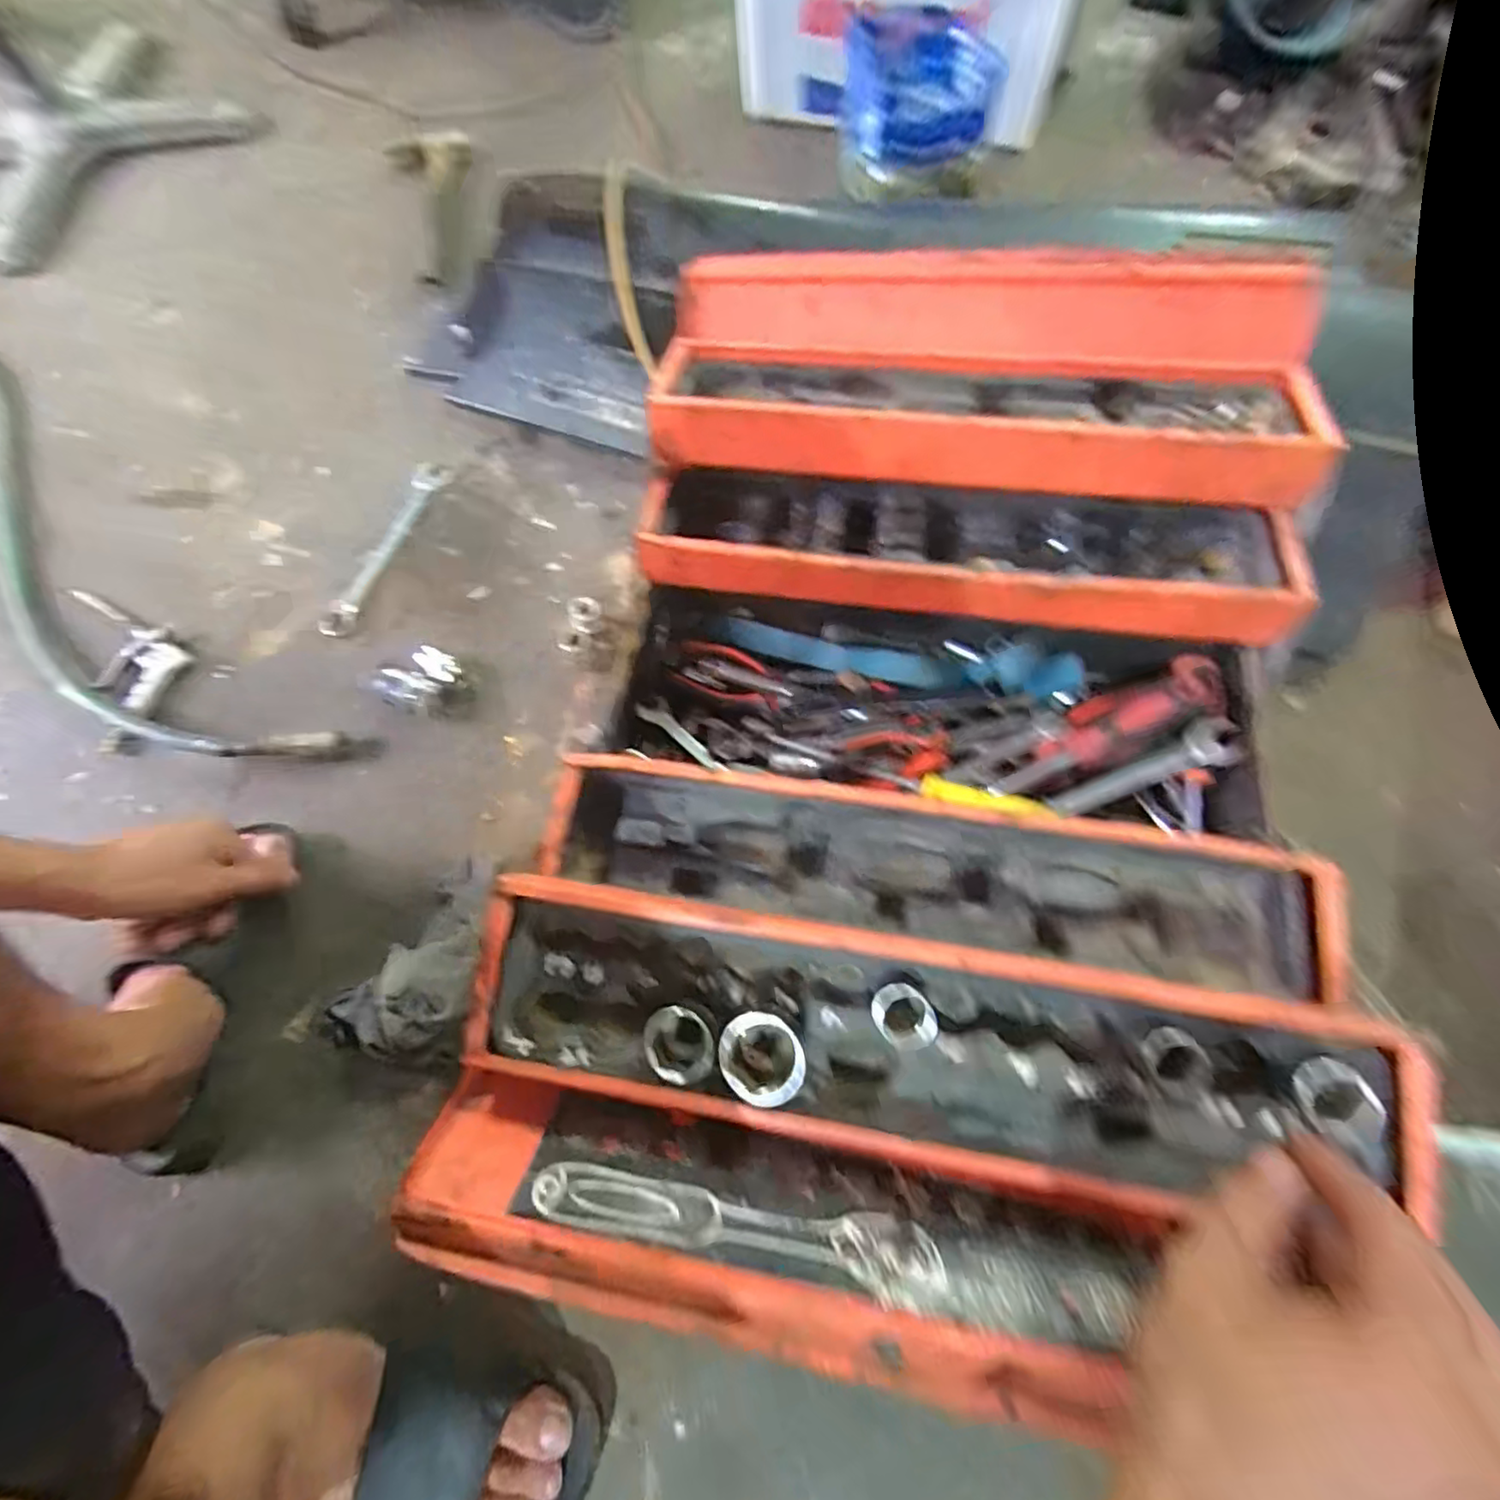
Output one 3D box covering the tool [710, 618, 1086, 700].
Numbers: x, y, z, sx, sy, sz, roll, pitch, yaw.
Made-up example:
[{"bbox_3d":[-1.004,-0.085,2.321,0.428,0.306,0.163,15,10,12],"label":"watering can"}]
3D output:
[{"bbox_3d":[0.108,-0.078,0.535,0.296,0.043,0.048,8,70,6],"label":"tool"}]

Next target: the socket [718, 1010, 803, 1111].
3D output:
[{"bbox_3d":[0.007,0.163,0.349,0.040,0.050,0.043,-1,70,3],"label":"socket"}]

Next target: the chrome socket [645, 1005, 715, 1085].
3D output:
[{"bbox_3d":[-0.038,0.157,0.349,0.038,0.034,0.036,-13,70,-2],"label":"chrome socket"}]

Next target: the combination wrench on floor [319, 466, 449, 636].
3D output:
[{"bbox_3d":[-0.383,-0.216,0.685,0.043,0.008,0.220,15,70,8],"label":"combination wrench on floor"}]

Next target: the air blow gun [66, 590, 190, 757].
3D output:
[{"bbox_3d":[-0.625,-0.100,0.671,0.096,0.032,0.222,-29,70,-9],"label":"air blow gun"}]

